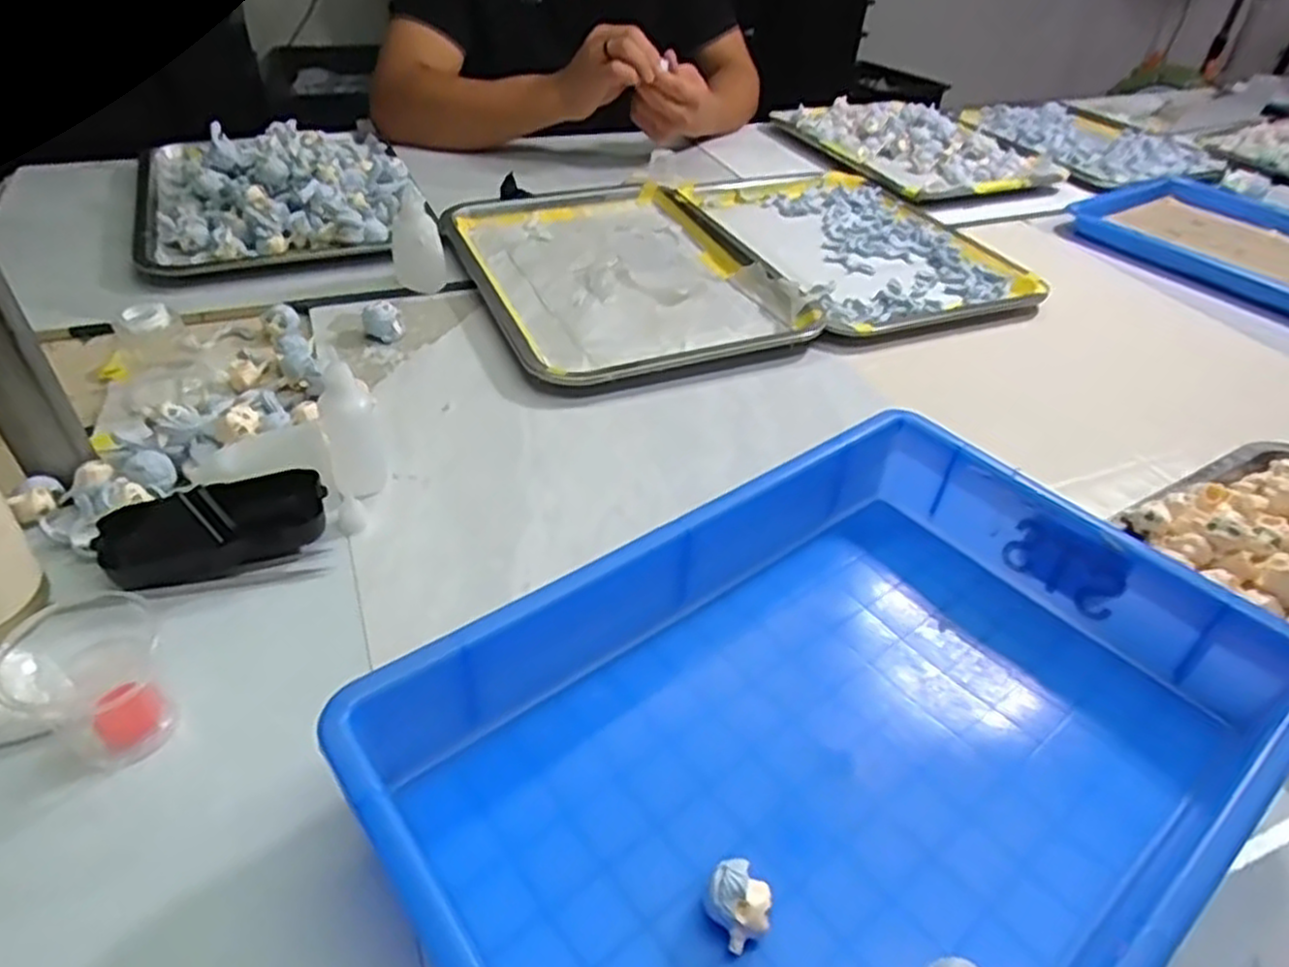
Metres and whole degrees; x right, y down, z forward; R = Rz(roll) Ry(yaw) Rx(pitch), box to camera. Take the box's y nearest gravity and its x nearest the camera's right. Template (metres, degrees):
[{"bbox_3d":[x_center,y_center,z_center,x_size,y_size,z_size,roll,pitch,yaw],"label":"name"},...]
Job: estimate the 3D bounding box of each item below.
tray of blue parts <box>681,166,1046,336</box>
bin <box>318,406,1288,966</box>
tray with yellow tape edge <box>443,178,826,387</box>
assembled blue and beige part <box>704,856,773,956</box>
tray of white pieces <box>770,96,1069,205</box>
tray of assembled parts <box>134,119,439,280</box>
[{"bbox_3d":[0.205,-0.258,0.815,0.260,0.030,0.374,-13,44,-19],"label":"tray of blue parts"},{"bbox_3d":[0.088,0.107,0.329,0.363,0.060,0.247,-25,49,-29],"label":"bin"},{"bbox_3d":[-0.032,-0.206,0.722,0.257,0.018,0.372,-15,45,-21],"label":"tray with yellow tape edge"},{"bbox_3d":[0.036,0.160,0.289,0.025,0.022,0.023,31,48,27],"label":"assembled blue and beige part"},{"bbox_3d":[0.366,-0.462,1.030,0.258,0.030,0.311,-13,44,-19],"label":"tray of white pieces"},{"bbox_3d":[-0.377,-0.314,0.776,0.259,0.066,0.332,-14,44,-20],"label":"tray of assembled parts"}]

